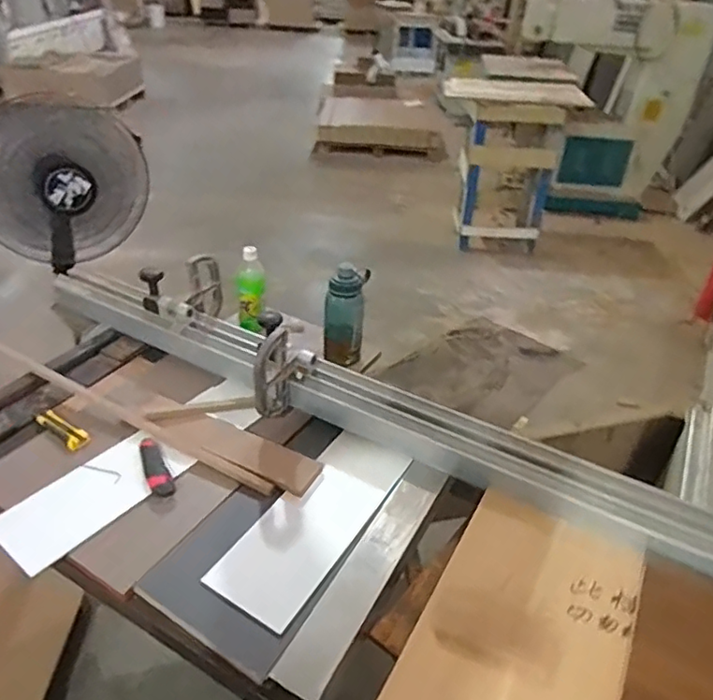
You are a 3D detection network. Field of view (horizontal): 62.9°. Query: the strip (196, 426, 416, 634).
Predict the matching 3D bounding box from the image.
[{"bbox_3d":[-0.064,0.275,0.970,0.151,0.013,0.381,22,39,25],"label":"strip"}]

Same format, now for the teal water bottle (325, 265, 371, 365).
[{"bbox_3d":[-0.022,-0.068,1.288,0.101,0.236,0.077,-1,35,-1],"label":"teal water bottle"}]

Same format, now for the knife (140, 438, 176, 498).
[{"bbox_3d":[-0.362,0.210,1.045,0.036,0.018,0.136,-19,39,-25],"label":"knife"}]

